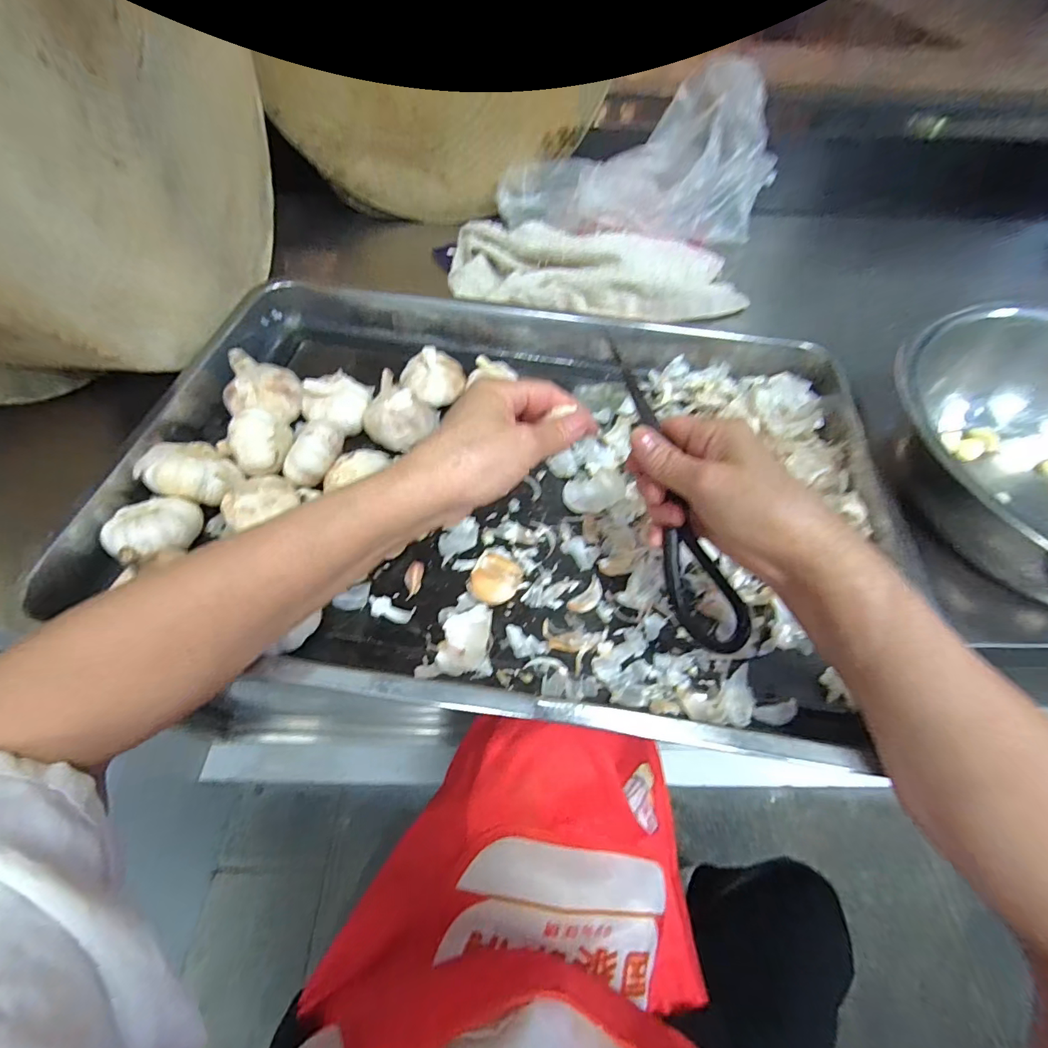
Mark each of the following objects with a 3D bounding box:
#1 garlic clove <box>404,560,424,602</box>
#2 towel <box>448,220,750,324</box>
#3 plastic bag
[{"bbox_3d":[-0.083,0.042,0.347,0.016,0.011,0.028,-3,55,-6],"label":"garlic clove"},{"bbox_3d":[0.087,-0.296,0.535,0.349,0.058,0.111,8,55,1],"label":"towel"},{"bbox_3d":[0.128,-0.408,0.556,0.325,0.171,0.111,0,54,13],"label":"plastic bag"}]

